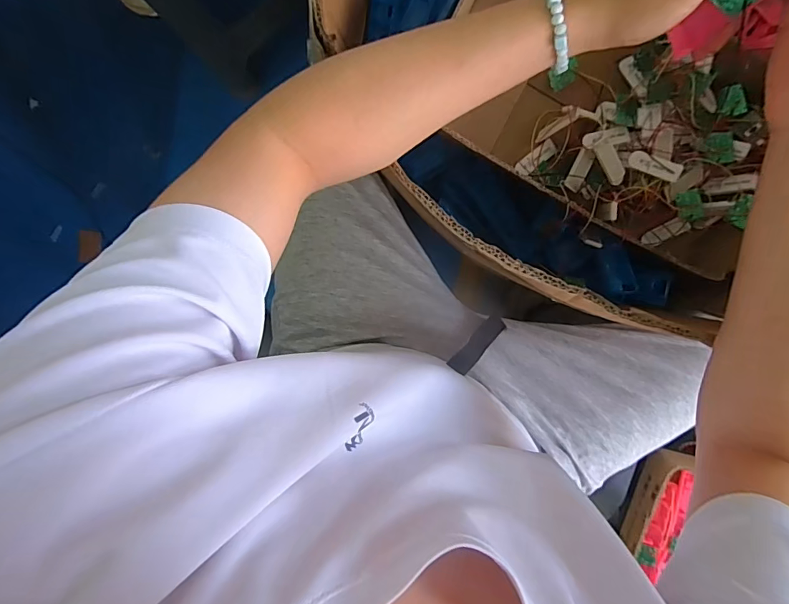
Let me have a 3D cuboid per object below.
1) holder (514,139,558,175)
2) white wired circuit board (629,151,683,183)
[{"bbox_3d":[0.176,-0.179,0.539,0.055,0.009,0.020,-38,91,10],"label":"holder"},{"bbox_3d":[0.299,-0.156,0.497,0.057,0.007,0.024,25,89,10],"label":"white wired circuit board"}]

